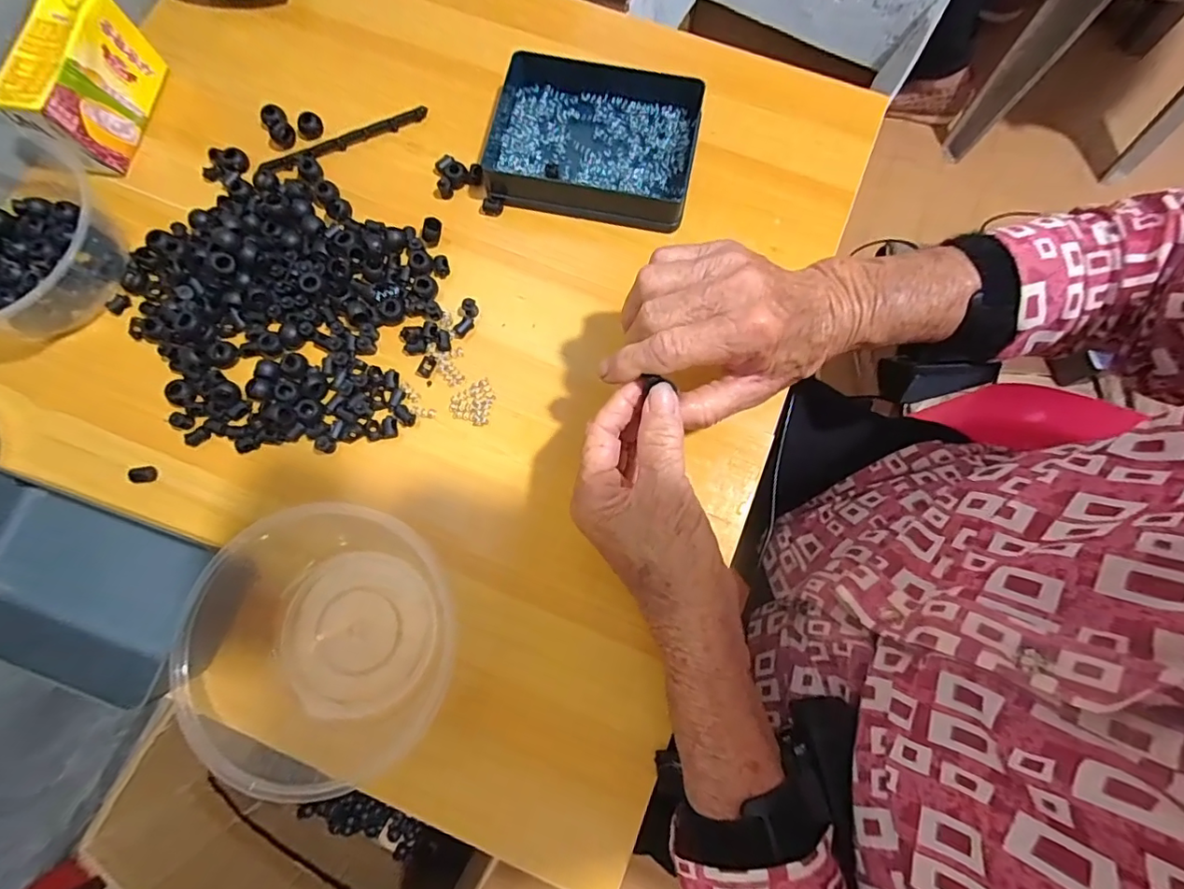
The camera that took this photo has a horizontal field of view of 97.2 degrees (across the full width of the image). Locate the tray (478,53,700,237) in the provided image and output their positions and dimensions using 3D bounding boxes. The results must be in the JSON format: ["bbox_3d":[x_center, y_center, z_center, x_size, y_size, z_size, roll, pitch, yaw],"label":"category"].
[{"bbox_3d":[-0.001,-0.225,0.387,0.152,0.030,0.110,11,77,3],"label":"tray"}]

